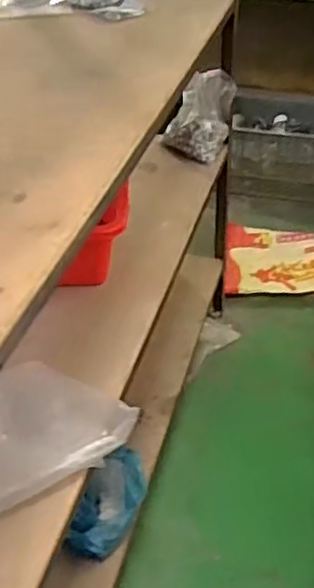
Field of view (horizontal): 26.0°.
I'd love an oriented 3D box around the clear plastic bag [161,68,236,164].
[{"bbox_3d":[0.115,-0.461,1.743,0.117,0.157,0.158,20,42,25],"label":"clear plastic bag"}]

